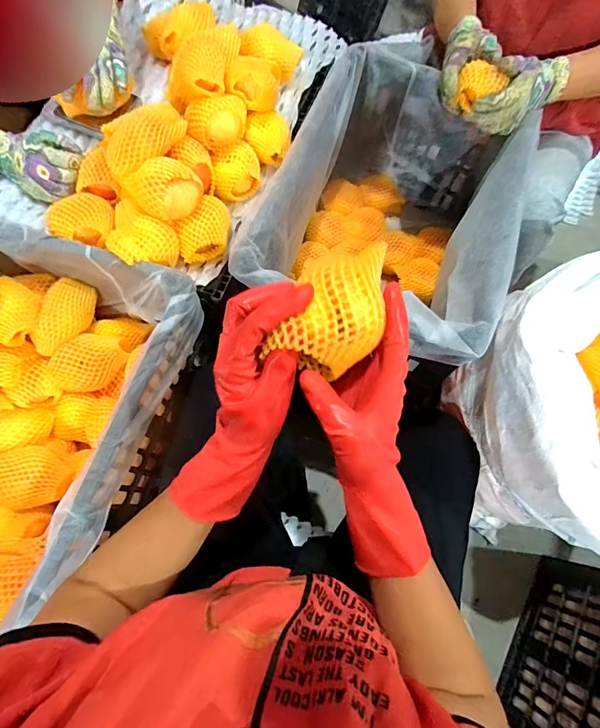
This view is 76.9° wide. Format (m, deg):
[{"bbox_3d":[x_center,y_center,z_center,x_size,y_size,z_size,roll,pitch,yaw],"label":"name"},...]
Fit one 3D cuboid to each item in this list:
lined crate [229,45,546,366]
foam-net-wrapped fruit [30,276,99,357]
[{"bbox_3d":[0.158,-0.236,0.677,0.341,0.284,0.502,22,70,6],"label":"lined crate"},{"bbox_3d":[-0.354,-0.069,0.568,0.061,0.057,0.117,11,70,2],"label":"foam-net-wrapped fruit"}]

